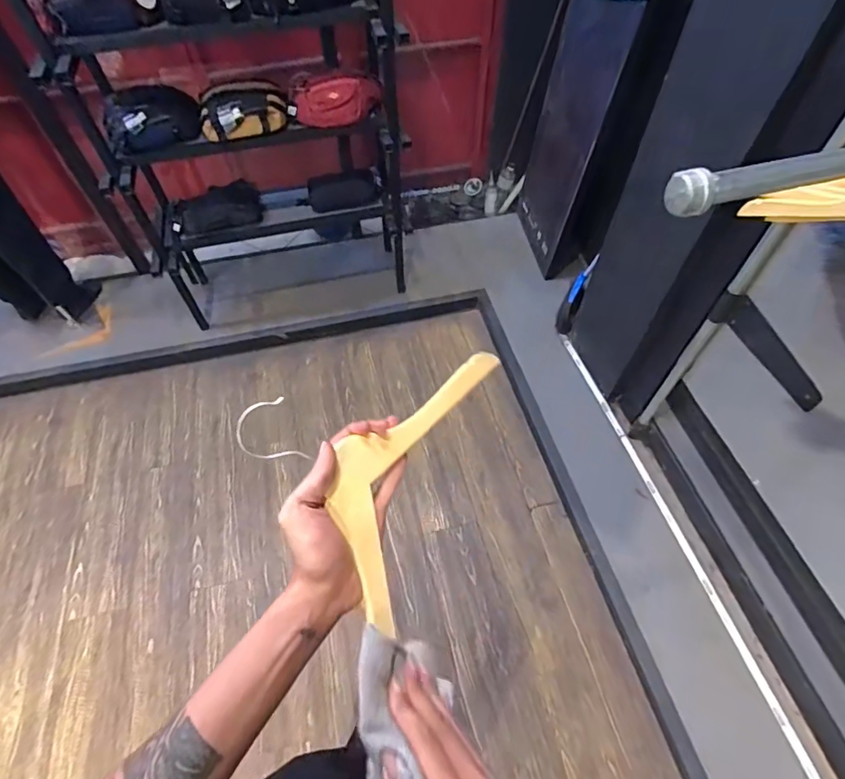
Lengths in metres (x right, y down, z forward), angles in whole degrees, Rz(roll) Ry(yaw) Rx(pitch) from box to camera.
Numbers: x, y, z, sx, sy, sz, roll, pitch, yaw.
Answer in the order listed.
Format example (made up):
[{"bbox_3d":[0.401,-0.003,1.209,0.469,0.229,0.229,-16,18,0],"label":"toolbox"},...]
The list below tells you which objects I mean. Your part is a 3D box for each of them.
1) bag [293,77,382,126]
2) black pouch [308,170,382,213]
[{"bbox_3d":[-0.255,-0.872,1.466,0.258,0.116,0.095,-5,56,-2],"label":"bag"},{"bbox_3d":[-0.285,-0.717,1.745,0.255,0.114,0.095,-12,57,-7],"label":"black pouch"}]

